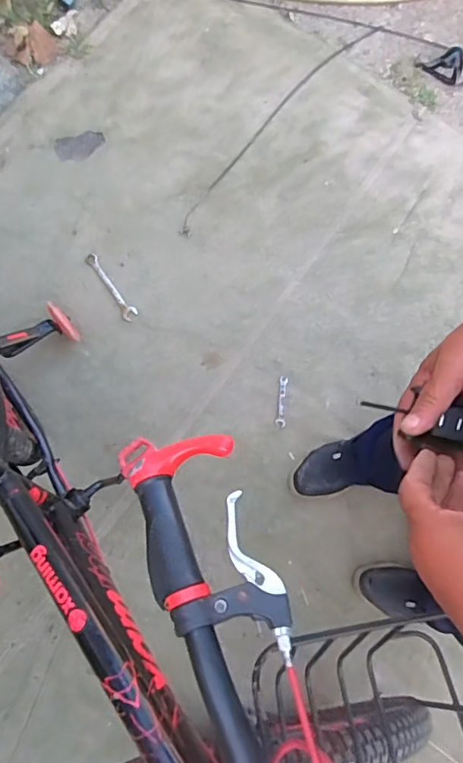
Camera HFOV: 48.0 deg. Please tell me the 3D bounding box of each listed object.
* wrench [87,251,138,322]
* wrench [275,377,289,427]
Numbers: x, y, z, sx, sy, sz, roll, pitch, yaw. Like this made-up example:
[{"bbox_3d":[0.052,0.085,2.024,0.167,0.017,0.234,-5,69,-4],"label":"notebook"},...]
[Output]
[{"bbox_3d":[-0.281,-0.224,1.212,0.034,0.010,0.190,-34,77,-7],"label":"wrench"},{"bbox_3d":[0.115,0.044,1.172,0.022,0.010,0.114,7,76,4],"label":"wrench"}]

